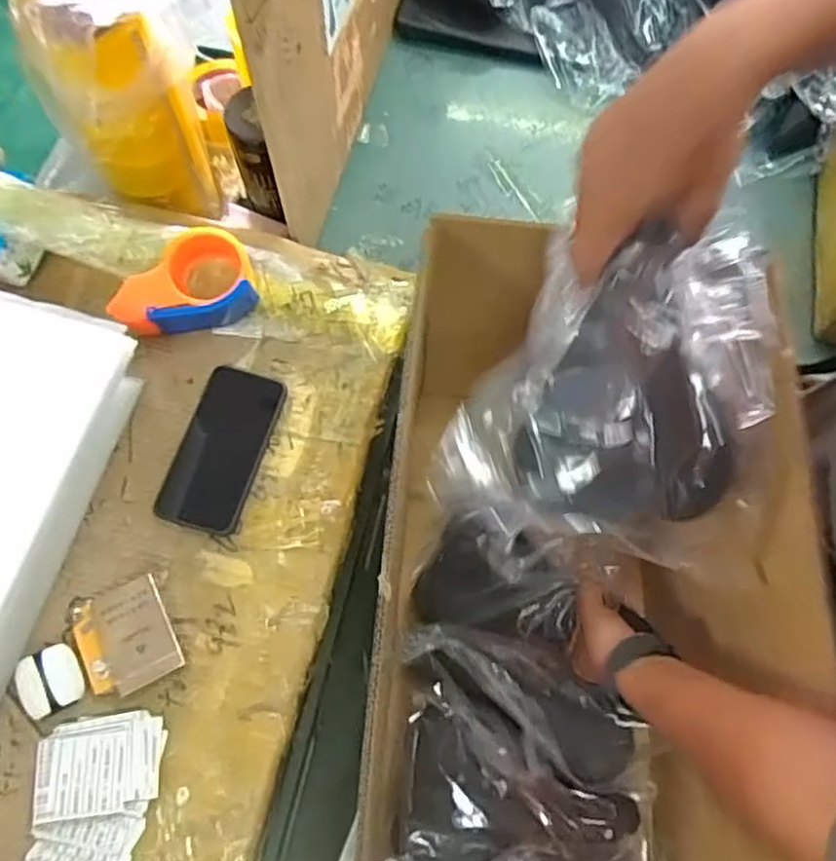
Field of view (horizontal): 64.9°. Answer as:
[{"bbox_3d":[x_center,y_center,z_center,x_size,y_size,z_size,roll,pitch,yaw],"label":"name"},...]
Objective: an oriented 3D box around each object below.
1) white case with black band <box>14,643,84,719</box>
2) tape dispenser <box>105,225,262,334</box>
[{"bbox_3d":[-0.315,0.214,0.564,0.047,0.024,0.053,-25,74,-10],"label":"white case with black band"},{"bbox_3d":[-0.240,-0.147,0.678,0.134,0.072,0.093,-18,73,-8],"label":"tape dispenser"}]

